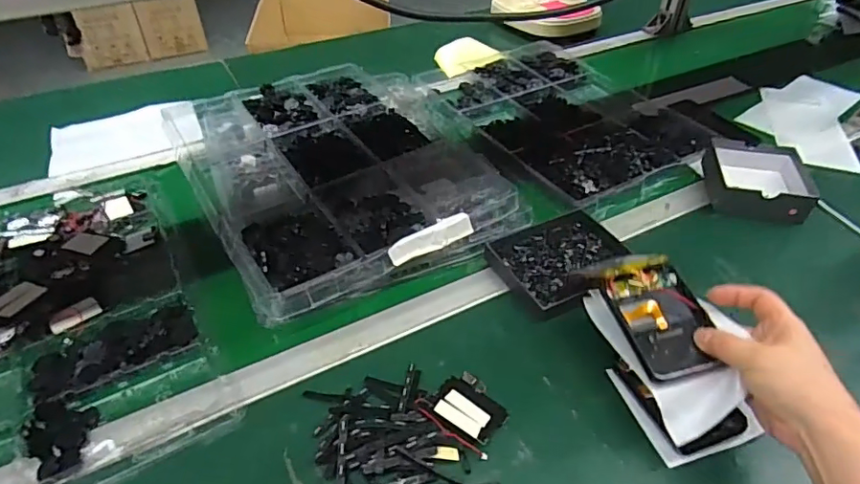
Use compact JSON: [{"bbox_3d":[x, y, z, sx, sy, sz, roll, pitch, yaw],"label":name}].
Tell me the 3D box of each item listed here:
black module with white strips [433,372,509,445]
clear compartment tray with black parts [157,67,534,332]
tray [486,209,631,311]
[{"bbox_3d":[0.035,0.147,0.473,0.061,0.018,0.059,30,51,29],"label":"black module with white strips"},{"bbox_3d":[-0.127,-0.120,0.726,0.354,0.054,0.467,-23,47,-22],"label":"clear compartment tray with black parts"},{"bbox_3d":[0.153,0.016,0.607,0.147,0.018,0.119,-21,46,-21],"label":"tray"}]

